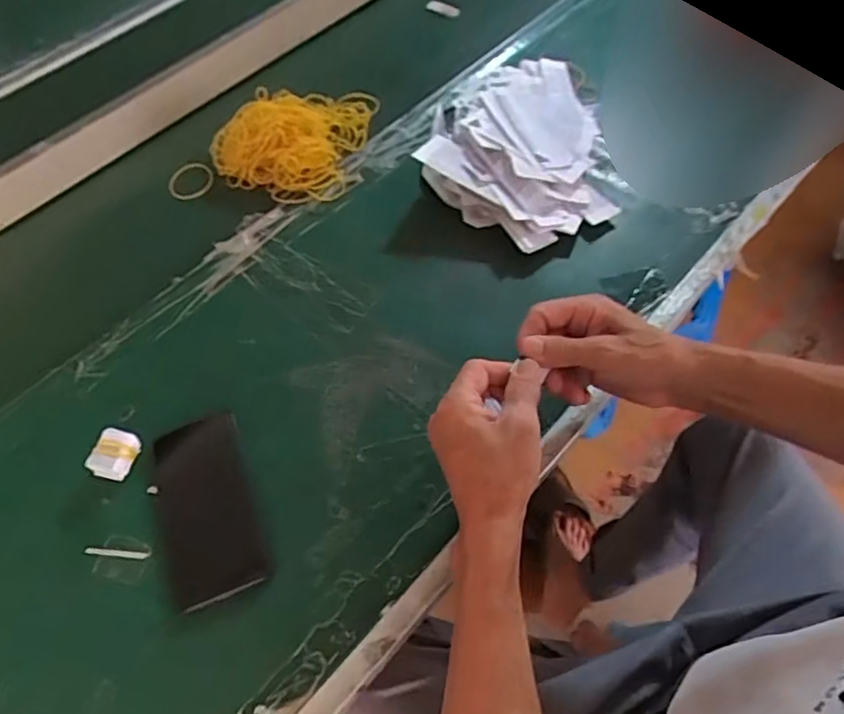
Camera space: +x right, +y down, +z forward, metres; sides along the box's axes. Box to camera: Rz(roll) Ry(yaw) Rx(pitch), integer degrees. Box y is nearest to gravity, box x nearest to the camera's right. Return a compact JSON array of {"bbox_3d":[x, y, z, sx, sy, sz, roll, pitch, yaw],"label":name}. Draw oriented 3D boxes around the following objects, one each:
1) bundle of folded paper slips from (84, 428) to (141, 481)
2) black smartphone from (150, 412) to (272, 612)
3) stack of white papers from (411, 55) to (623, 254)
[{"bbox_3d":[-0.265,0.085,0.544,0.030,0.024,0.039,14,58,14],"label":"bundle of folded paper slips"},{"bbox_3d":[-0.182,0.126,0.531,0.080,0.008,0.160,-20,56,-9],"label":"black smartphone"},{"bbox_3d":[0.105,-0.254,0.727,0.205,0.047,0.326,-2,55,4],"label":"stack of white papers"}]

